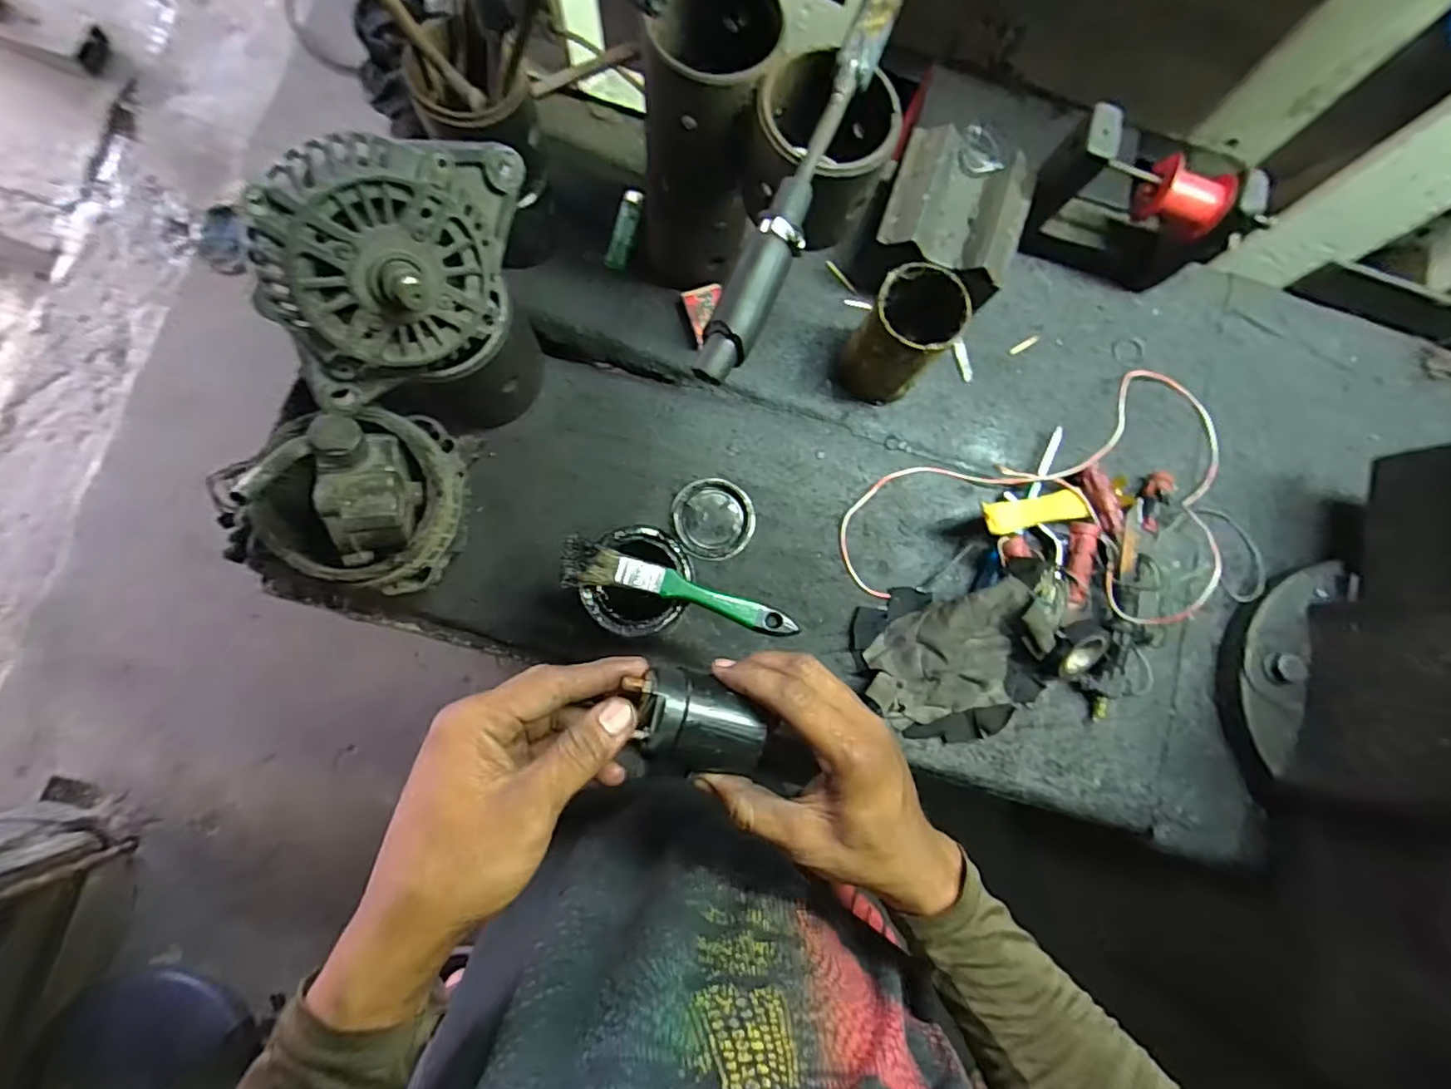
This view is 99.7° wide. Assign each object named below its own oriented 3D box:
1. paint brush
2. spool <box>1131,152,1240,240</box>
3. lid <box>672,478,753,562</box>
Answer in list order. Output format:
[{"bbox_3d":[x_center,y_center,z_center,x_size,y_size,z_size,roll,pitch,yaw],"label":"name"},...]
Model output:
[{"bbox_3d":[-0.035,0.038,0.443,0.176,0.010,0.033,20,80,-2],"label":"paint brush"},{"bbox_3d":[0.388,-0.293,0.522,0.063,0.049,0.046,4,81,-5],"label":"spool"},{"bbox_3d":[-0.011,-0.024,0.569,0.074,0.005,0.072,1,82,-5],"label":"lid"}]

